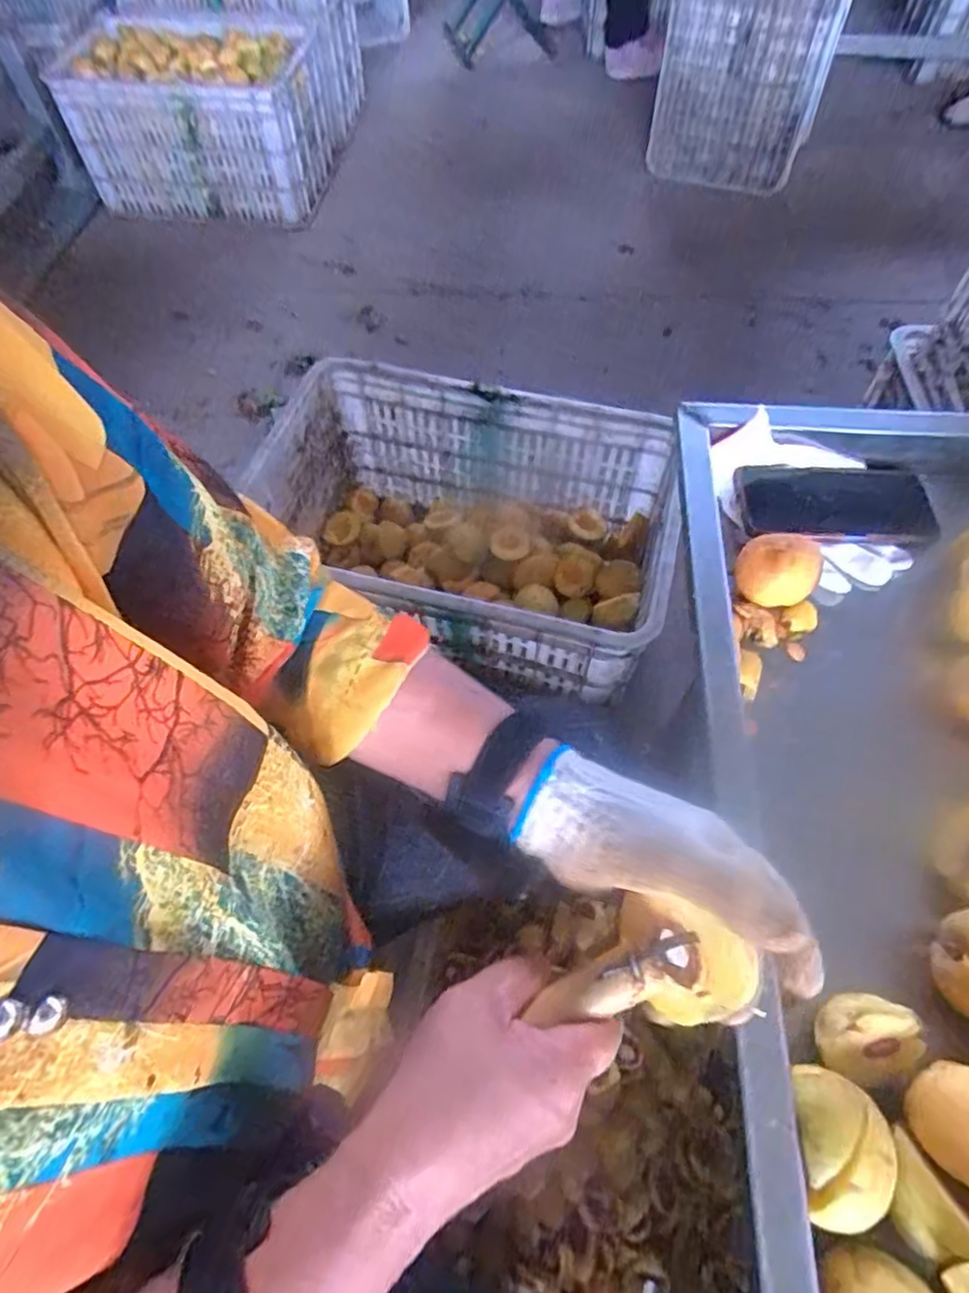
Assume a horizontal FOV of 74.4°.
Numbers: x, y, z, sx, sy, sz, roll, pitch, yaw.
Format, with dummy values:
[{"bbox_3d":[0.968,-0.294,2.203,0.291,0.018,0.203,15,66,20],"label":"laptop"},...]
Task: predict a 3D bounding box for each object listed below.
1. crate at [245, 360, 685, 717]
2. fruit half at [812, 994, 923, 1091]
[{"bbox_3d":[-0.028,-0.144,0.880,0.507,0.256,0.360,13,61,8],"label":"crate"},{"bbox_3d":[0.208,0.211,0.343,0.053,0.030,0.042,3,60,2],"label":"fruit half"}]

